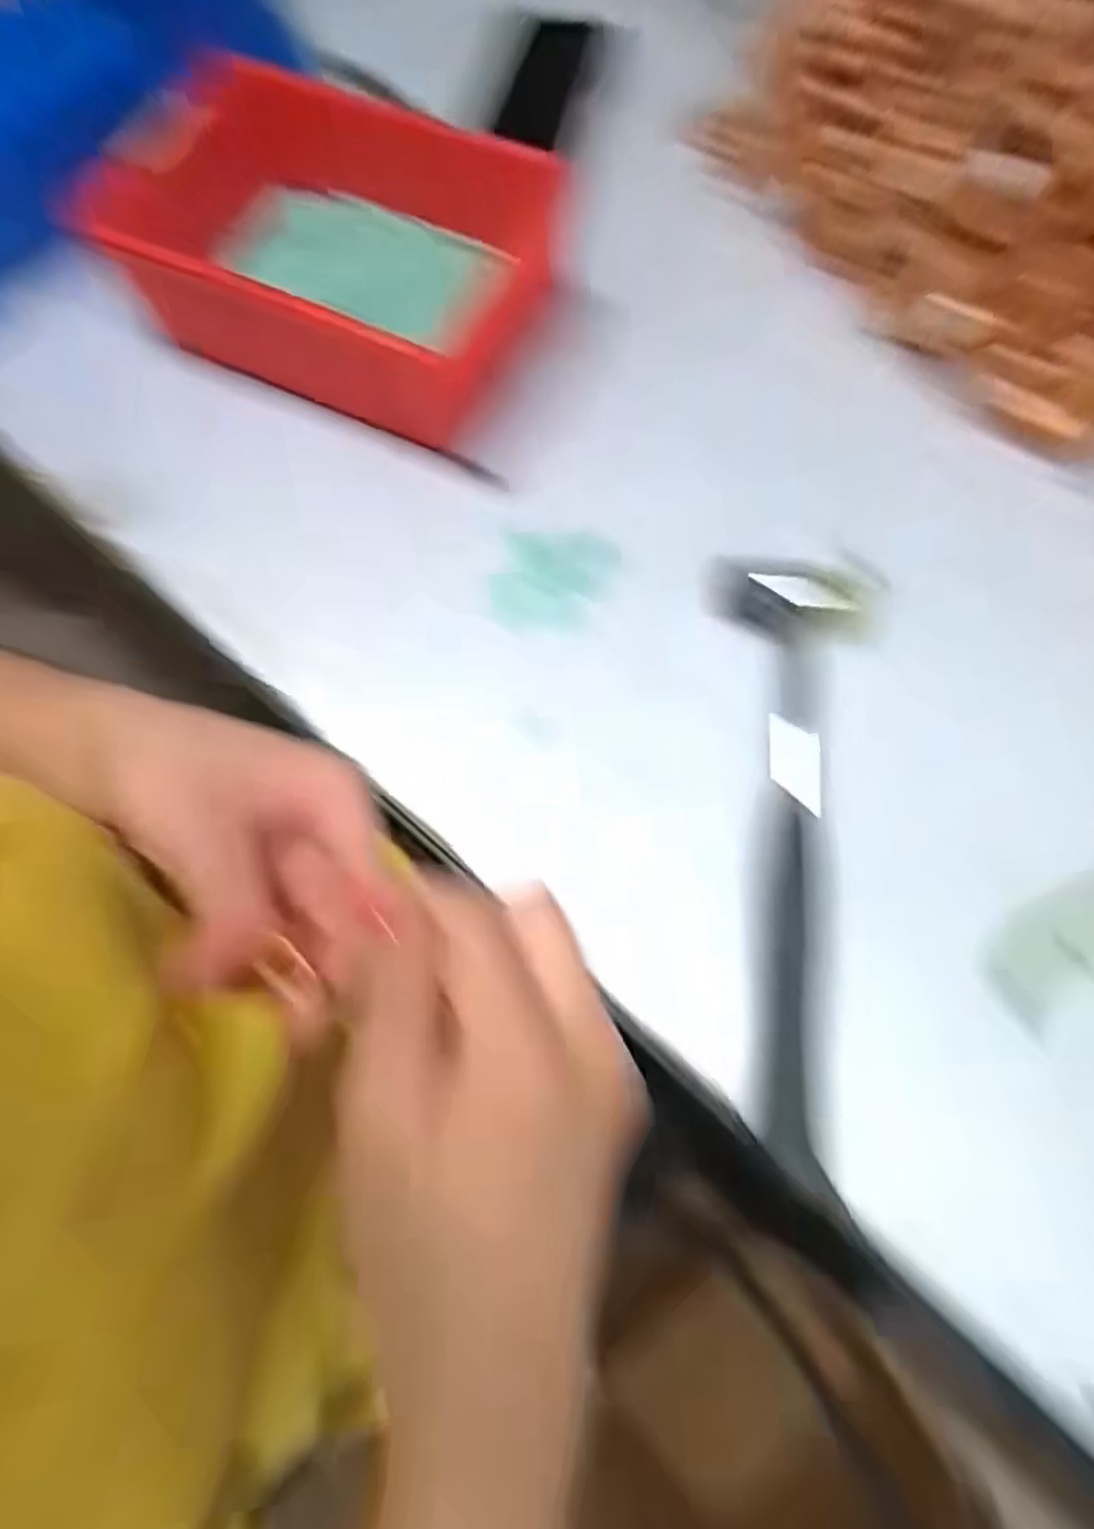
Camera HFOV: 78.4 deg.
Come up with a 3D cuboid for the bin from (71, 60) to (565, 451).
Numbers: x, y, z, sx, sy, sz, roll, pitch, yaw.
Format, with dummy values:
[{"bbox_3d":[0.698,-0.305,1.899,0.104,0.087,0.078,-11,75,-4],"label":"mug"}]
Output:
[{"bbox_3d":[-0.105,-0.254,0.340,0.207,0.064,0.135,22,76,8],"label":"bin"}]

